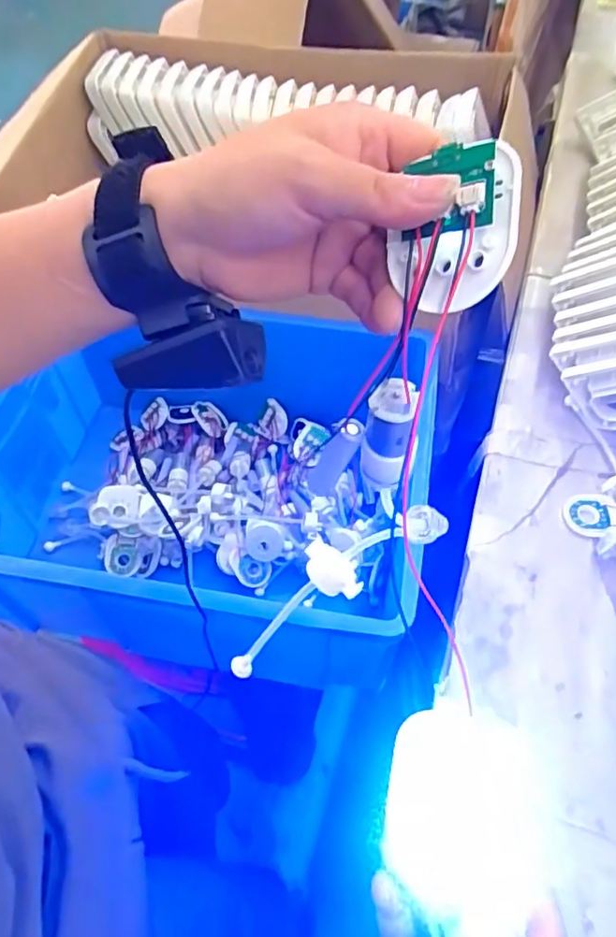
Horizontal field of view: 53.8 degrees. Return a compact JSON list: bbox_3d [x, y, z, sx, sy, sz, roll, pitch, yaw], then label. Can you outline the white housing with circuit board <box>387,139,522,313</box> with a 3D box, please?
[{"bbox_3d":[0.050,-0.085,0.216,0.044,0.056,0.014,16,12,30],"label":"white housing with circuit board"}]

